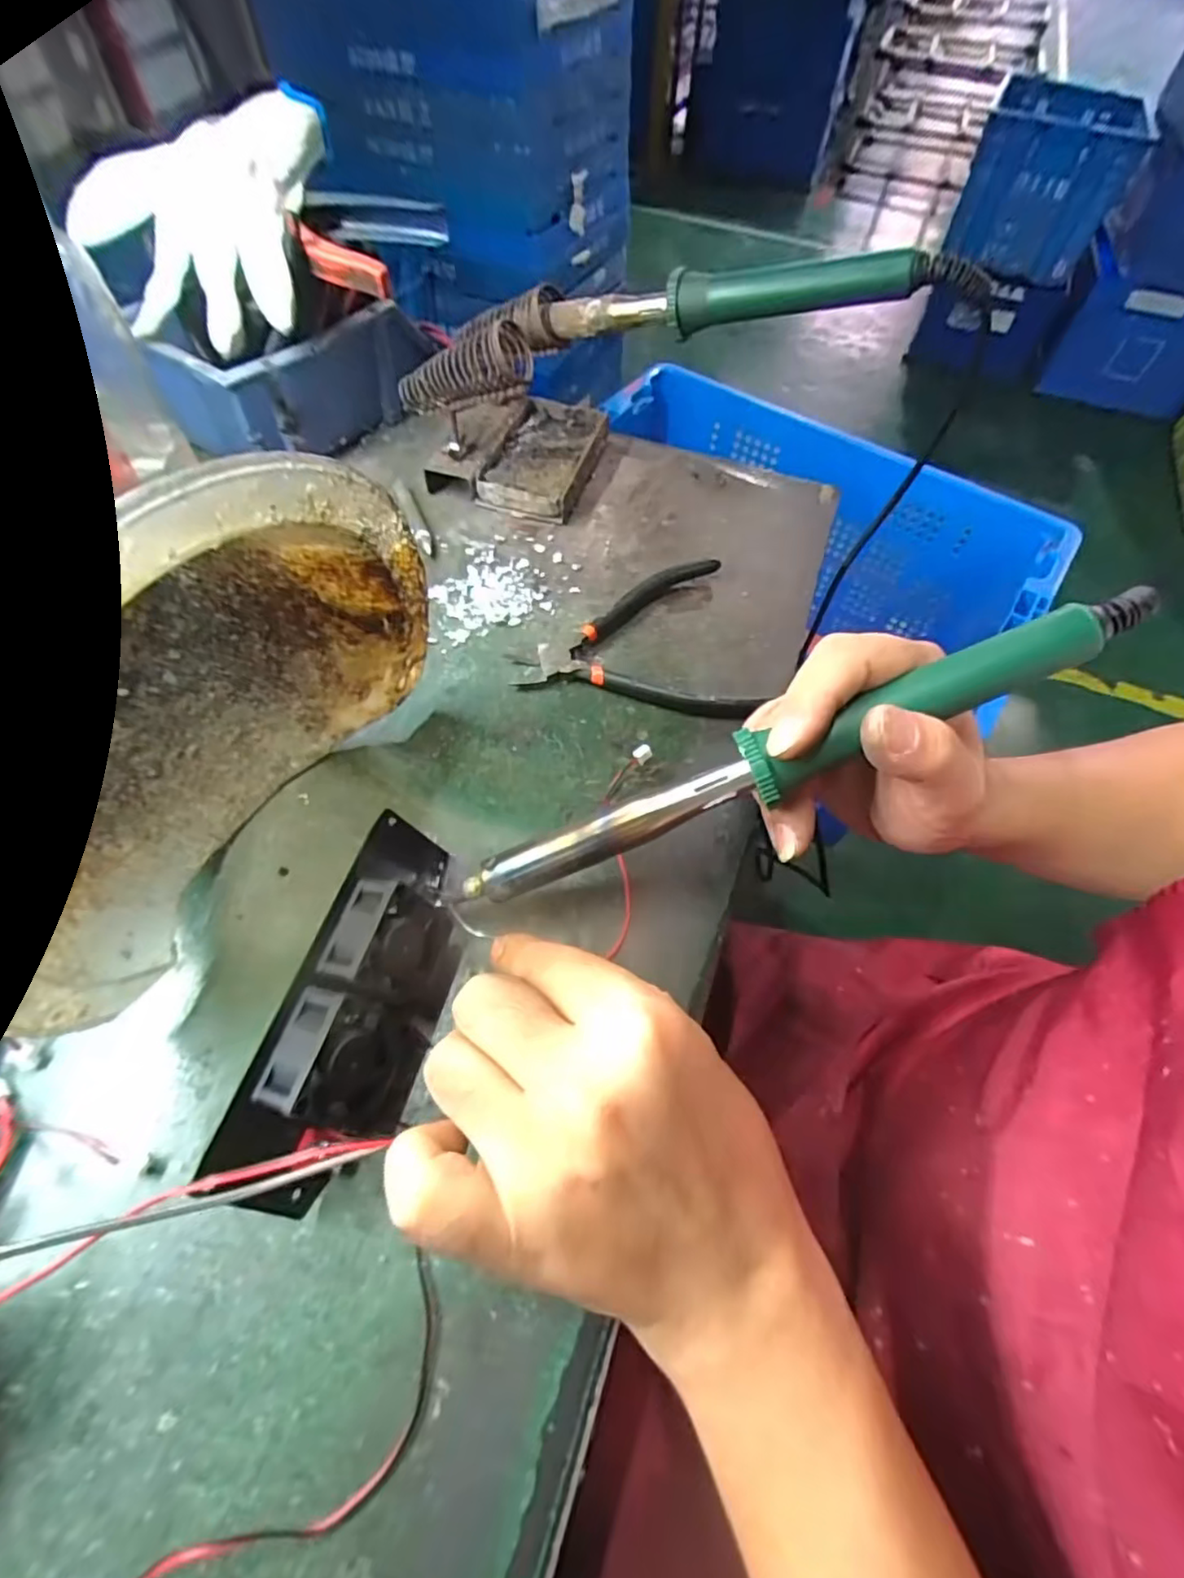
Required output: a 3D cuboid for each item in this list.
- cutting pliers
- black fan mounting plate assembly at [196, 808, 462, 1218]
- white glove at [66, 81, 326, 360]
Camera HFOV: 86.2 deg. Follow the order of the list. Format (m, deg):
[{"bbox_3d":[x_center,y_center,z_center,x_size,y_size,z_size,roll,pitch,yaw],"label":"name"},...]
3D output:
[{"bbox_3d":[0.022,-0.083,0.374,0.134,0.012,0.116,-9,59,-6],"label":"cutting pliers"},{"bbox_3d":[-0.084,0.076,0.248,0.041,0.056,0.129,12,59,6],"label":"black fan mounting plate assembly"},{"bbox_3d":[-0.240,-0.342,0.381,0.144,0.078,0.124,2,59,0],"label":"white glove"}]

